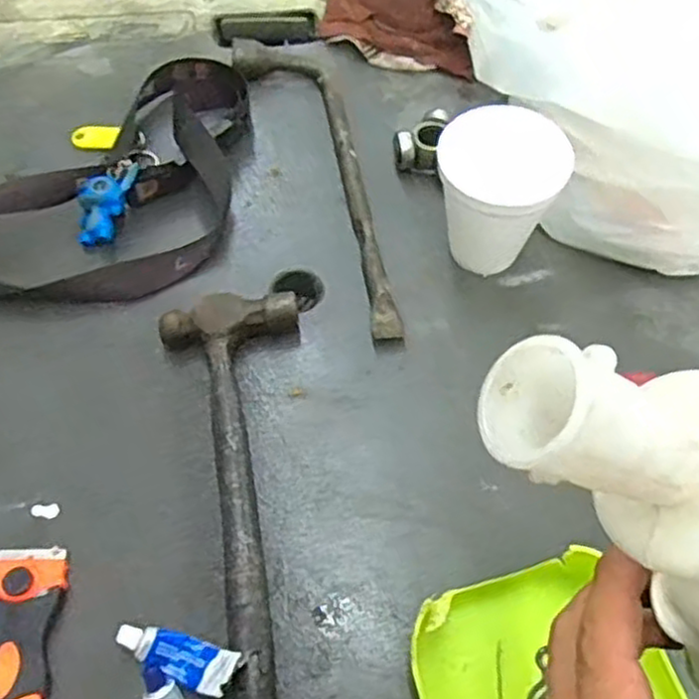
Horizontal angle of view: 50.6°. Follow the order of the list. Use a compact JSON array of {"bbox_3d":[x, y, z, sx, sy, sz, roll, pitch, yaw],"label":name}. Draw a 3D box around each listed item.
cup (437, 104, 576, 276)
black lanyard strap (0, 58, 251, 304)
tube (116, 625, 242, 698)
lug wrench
[{"bbox_3d":[0.092,-0.094,0.485,0.076,0.099,0.080,1,61,-2],"label":"cup"},{"bbox_3d":[-0.156,-0.116,0.530,0.154,0.029,0.260,37,66,16],"label":"black lanyard strap"},{"bbox_3d":[-0.086,0.157,0.378,0.069,0.025,0.022,9,59,24],"label":"tube"},{"bbox_3d":[-0.007,-0.130,0.546,0.068,0.023,0.287,-20,64,-13],"label":"lug wrench"}]

